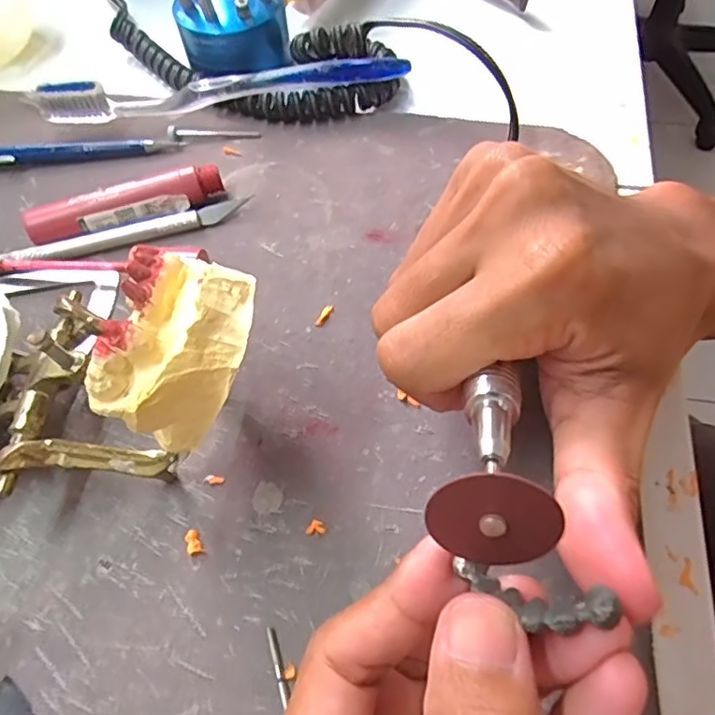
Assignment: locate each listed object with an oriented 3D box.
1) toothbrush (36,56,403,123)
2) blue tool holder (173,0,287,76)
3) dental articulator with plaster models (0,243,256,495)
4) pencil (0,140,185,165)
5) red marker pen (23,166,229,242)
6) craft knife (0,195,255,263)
[{"bbox_3d":[-0.068,-0.135,0.300,0.184,0.027,0.011,-5,58,-1],"label":"toothbrush"},{"bbox_3d":[-0.069,-0.189,0.309,0.055,0.068,0.049,-14,59,-6],"label":"blue tool holder"},{"bbox_3d":[-0.106,0.000,0.180,0.157,0.066,0.075,6,59,7],"label":"dental articulator with plaster models"},{"bbox_3d":[-0.159,-0.102,0.294,0.135,0.011,0.009,-7,58,-2],"label":"pencil"},{"bbox_3d":[-0.105,-0.070,0.267,0.087,0.018,0.014,-18,59,-8],"label":"red marker pen"},{"bbox_3d":[-0.116,-0.051,0.262,0.135,0.011,0.012,-15,59,-7],"label":"craft knife"}]

